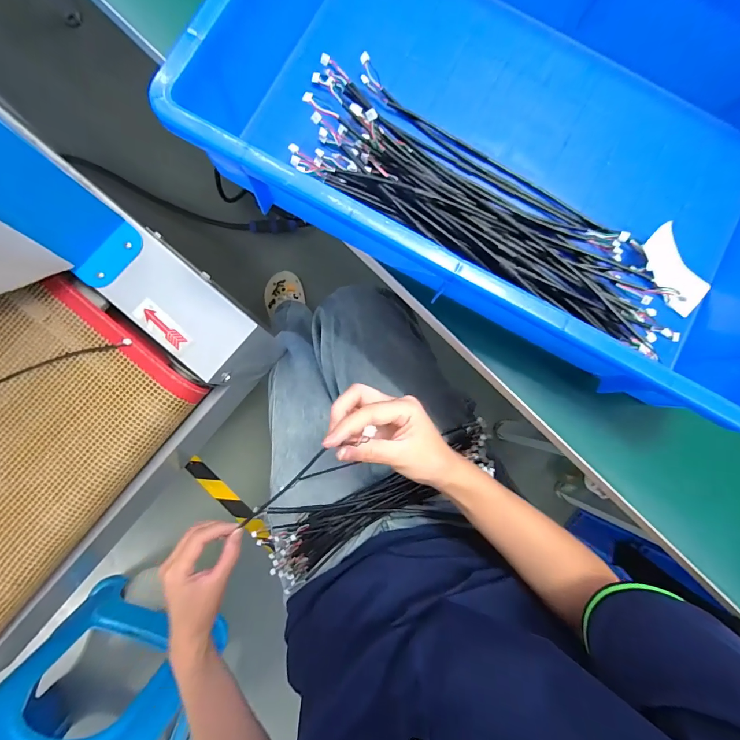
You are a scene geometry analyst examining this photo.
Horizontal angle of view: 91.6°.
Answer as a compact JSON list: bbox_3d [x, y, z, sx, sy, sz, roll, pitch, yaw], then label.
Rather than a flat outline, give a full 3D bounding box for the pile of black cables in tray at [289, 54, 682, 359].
[{"bbox_3d":[0.087,-0.130,0.288,0.337,0.039,0.101,33,83,-2],"label":"pile of black cables in tray"}]

